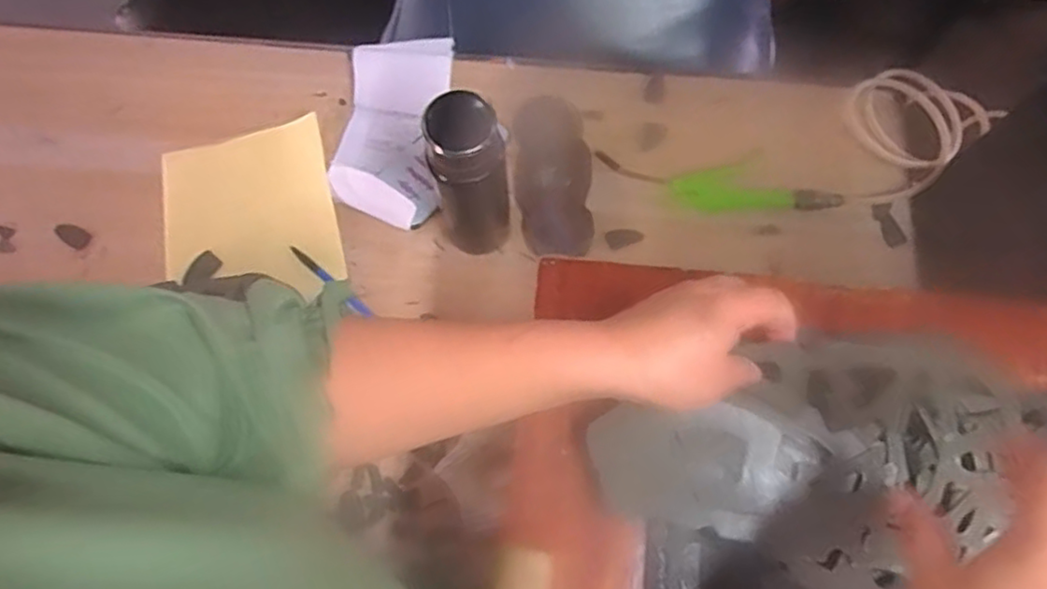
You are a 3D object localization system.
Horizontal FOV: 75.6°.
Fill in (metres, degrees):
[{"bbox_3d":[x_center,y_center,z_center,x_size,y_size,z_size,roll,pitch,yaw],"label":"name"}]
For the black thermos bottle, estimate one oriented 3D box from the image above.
[{"bbox_3d":[-0.052,-0.115,0.672,0.075,0.222,0.081,-9,73,-2],"label":"black thermos bottle"}]

